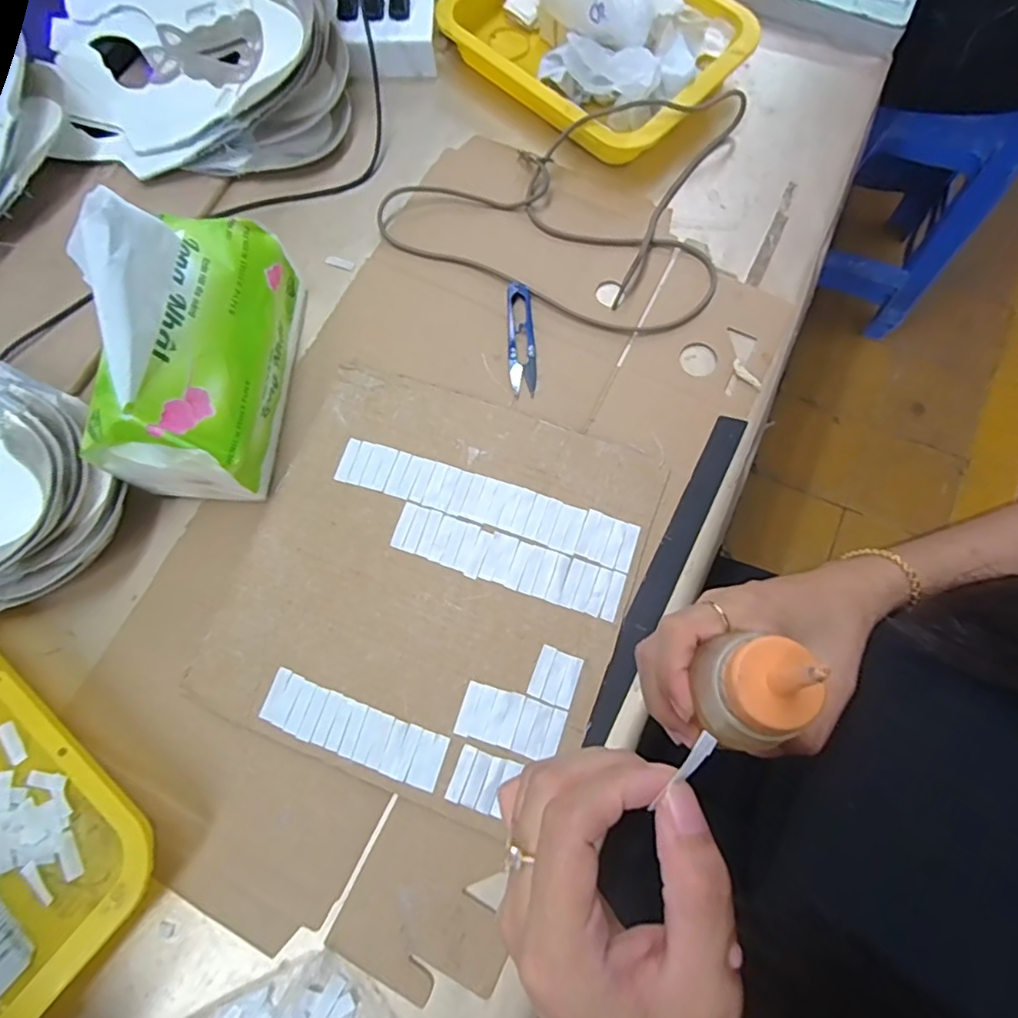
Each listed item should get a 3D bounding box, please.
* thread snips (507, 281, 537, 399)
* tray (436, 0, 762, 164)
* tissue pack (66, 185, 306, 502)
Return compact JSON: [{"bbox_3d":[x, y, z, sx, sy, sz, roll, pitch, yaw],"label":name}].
[{"bbox_3d":[0.011,-0.142,0.490,0.023,0.008,0.102,-2,74,1],"label":"thread snips"},{"bbox_3d":[0.084,-0.441,0.534,0.197,0.083,0.242,-42,78,-10],"label":"tray"},{"bbox_3d":[-0.223,-0.123,0.400,0.091,0.178,0.196,5,75,3],"label":"tissue pack"}]

